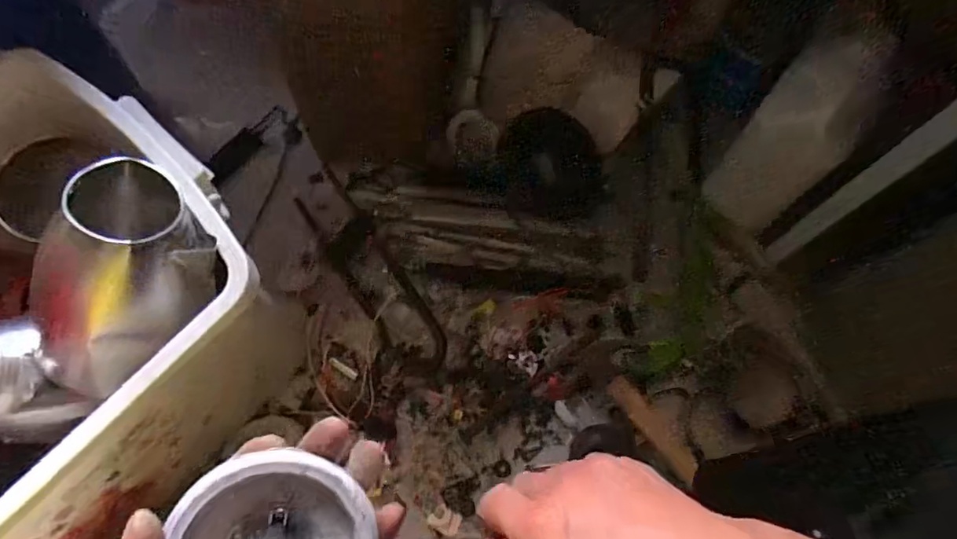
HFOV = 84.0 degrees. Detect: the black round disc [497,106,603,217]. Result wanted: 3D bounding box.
[{"bbox_3d":[0.101,-0.151,0.760,0.136,0.006,0.150,-9,92,10],"label":"black round disc"}]

